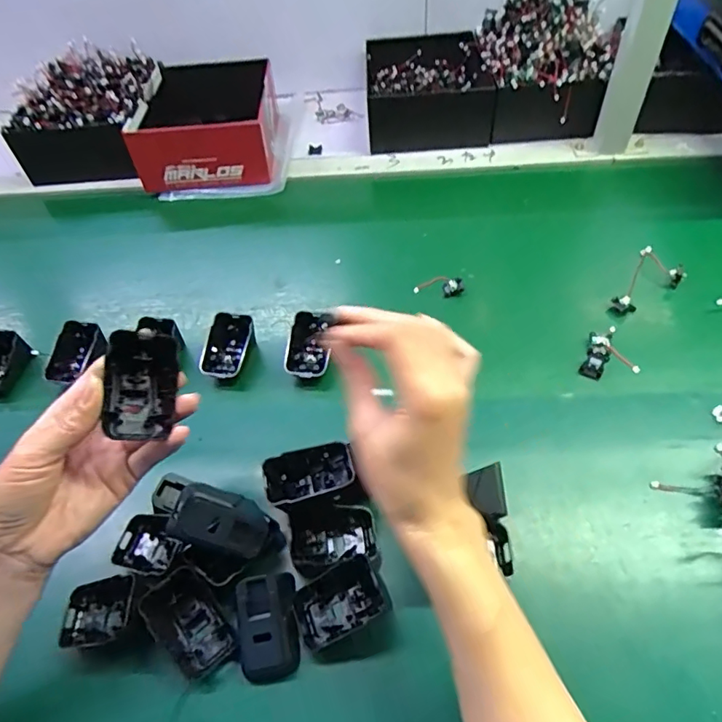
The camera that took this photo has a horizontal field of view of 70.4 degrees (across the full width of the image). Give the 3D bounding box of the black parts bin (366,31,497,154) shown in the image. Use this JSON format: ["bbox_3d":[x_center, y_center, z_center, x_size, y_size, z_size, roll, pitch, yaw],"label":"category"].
[{"bbox_3d":[0.095,-0.427,0.804,0.186,0.079,0.225,-3,50,3],"label":"black parts bin"}]

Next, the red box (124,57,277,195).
[{"bbox_3d":[-0.230,-0.351,0.774,0.190,0.108,0.203,-6,50,1],"label":"red box"}]

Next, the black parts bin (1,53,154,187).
[{"bbox_3d":[-0.421,-0.394,0.815,0.209,0.118,0.262,2,61,3],"label":"black parts bin"}]

